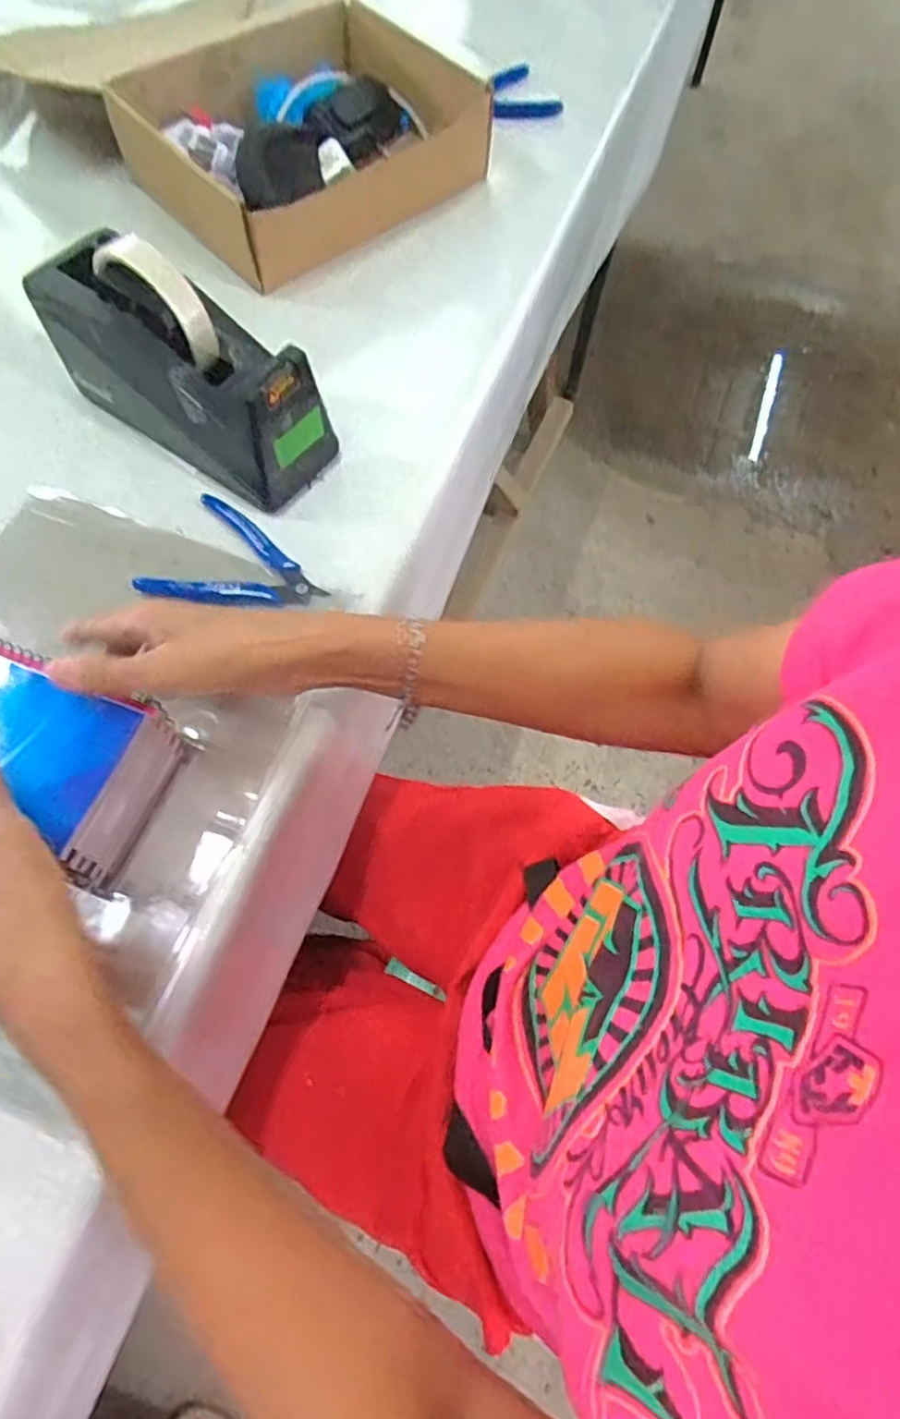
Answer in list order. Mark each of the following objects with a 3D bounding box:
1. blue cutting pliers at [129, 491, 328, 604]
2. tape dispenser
[{"bbox_3d":[-0.142,-0.093,0.455,0.111,0.011,0.085,25,68,10],"label":"blue cutting pliers"},{"bbox_3d":[-0.183,-0.236,0.462,0.197,0.113,0.074,31,69,12],"label":"tape dispenser"}]

